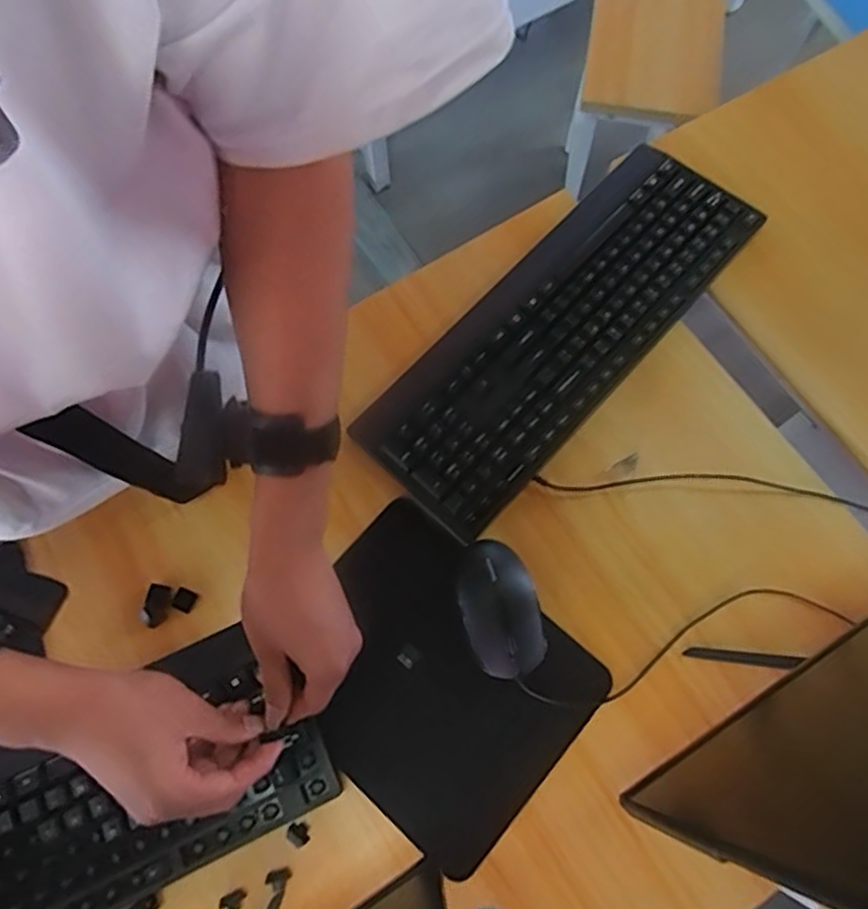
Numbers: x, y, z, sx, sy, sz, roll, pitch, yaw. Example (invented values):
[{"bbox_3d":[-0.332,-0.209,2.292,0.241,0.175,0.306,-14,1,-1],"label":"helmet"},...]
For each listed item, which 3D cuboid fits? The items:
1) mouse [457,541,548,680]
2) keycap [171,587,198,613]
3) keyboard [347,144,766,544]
[{"bbox_3d":[0.053,0.125,0.548,0.061,0.030,0.106,-15,70,-4],"label":"mouse"},{"bbox_3d":[-0.212,0.124,0.568,0.019,0.004,0.018,20,71,8],"label":"keycap"},{"bbox_3d":[0.123,-0.125,0.638,0.156,0.031,0.433,40,75,14],"label":"keyboard"}]

